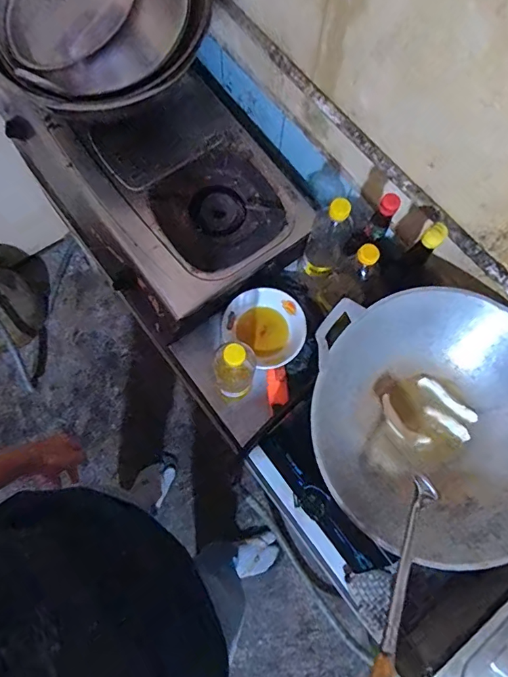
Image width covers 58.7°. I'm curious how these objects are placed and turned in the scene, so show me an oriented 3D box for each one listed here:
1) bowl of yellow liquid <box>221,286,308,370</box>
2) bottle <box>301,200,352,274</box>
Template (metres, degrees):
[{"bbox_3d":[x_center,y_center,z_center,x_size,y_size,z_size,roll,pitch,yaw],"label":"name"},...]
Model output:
[{"bbox_3d":[0.026,-0.023,0.881,0.154,0.050,0.142,0,74,-1],"label":"bowl of yellow liquid"},{"bbox_3d":[0.131,-0.177,0.803,0.068,0.202,0.076,18,75,4],"label":"bottle"}]

